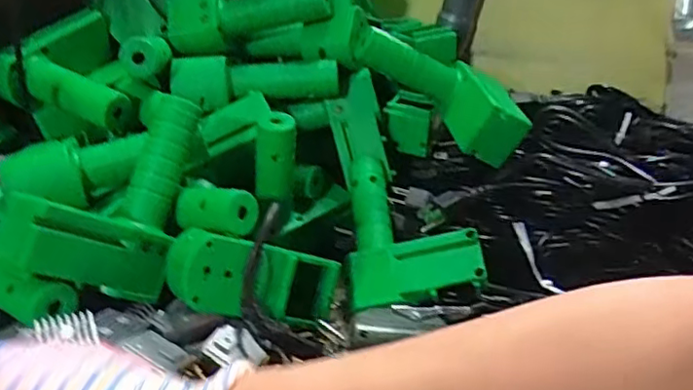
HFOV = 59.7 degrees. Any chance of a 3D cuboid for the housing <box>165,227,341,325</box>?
[{"bbox_3d":[-0.066,0.055,0.430,0.118,0.052,0.055,16,14,-29],"label":"housing"}]

